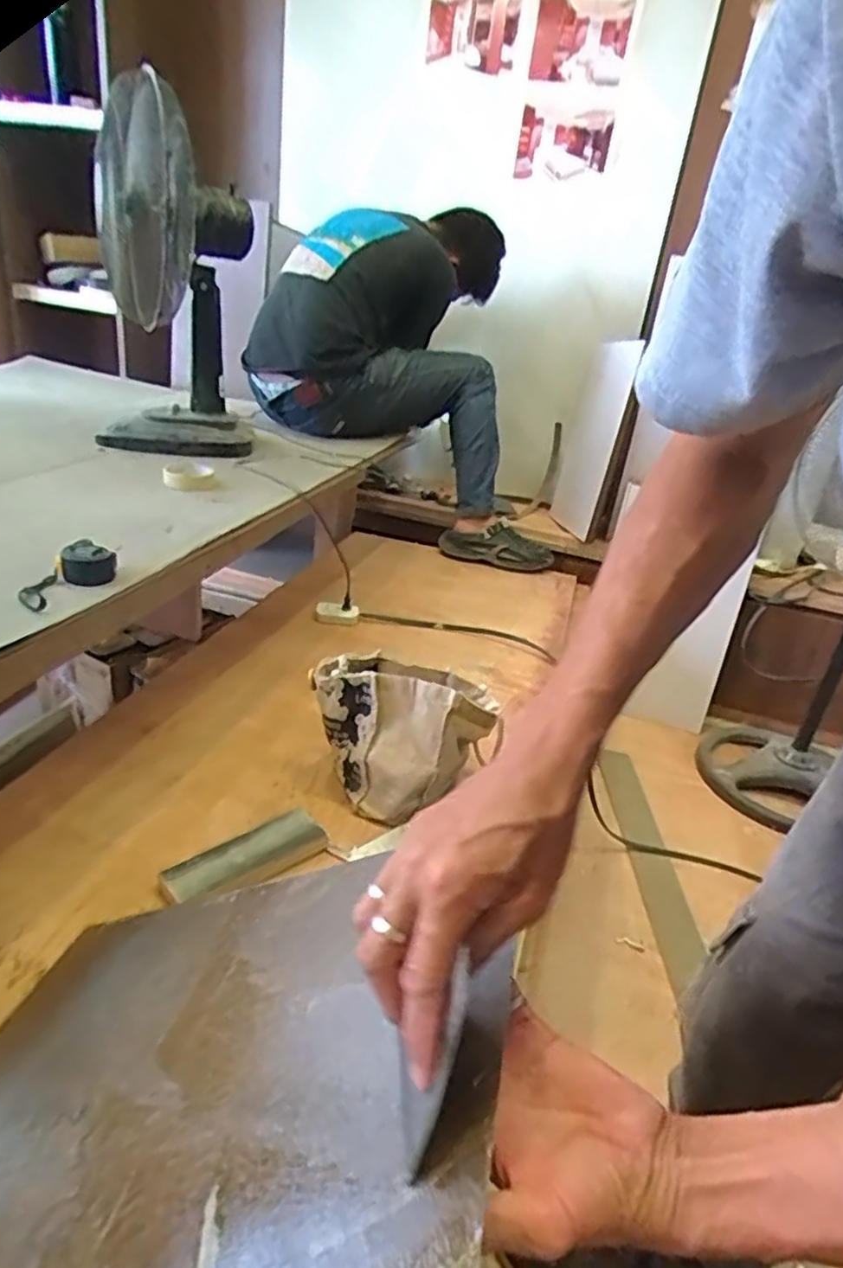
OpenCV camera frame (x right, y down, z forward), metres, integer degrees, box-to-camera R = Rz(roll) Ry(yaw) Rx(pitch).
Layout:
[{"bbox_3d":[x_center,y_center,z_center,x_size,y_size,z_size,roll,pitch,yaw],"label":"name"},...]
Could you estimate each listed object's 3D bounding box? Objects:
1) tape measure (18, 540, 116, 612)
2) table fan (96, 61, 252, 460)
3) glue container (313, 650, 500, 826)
[{"bbox_3d":[-0.386,-0.067,0.749,0.056,0.037,0.133,12,26,9],"label":"tape measure"},{"bbox_3d":[-0.487,-0.708,1.374,0.277,0.582,0.548,-1,27,-18],"label":"table fan"},{"bbox_3d":[-0.020,0.118,0.913,0.212,0.160,0.180,-10,31,-33],"label":"glue container"}]

